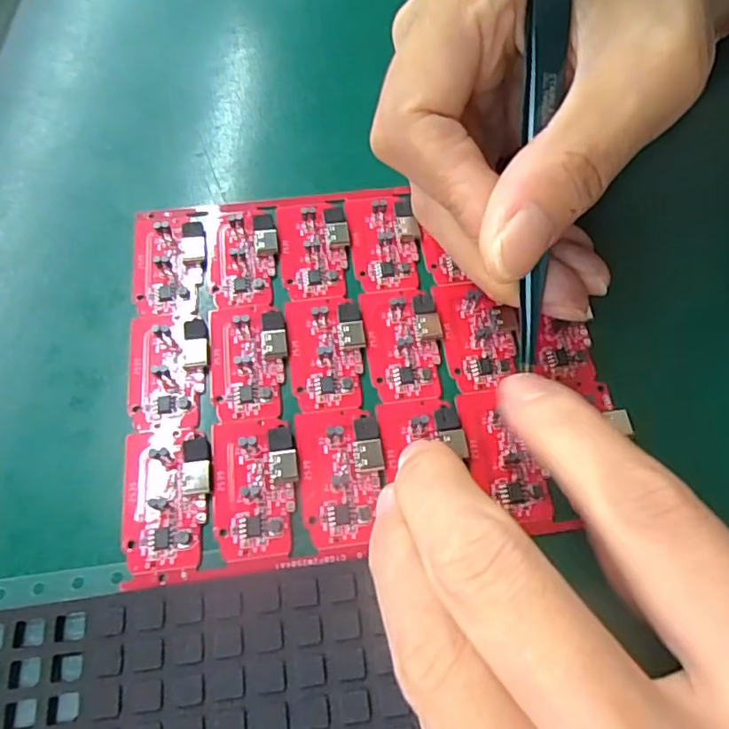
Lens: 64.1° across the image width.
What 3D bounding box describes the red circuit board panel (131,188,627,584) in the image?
[{"bbox_3d":[-0.002,-0.005,0.167,0.127,0.004,0.112,-6,65,-5],"label":"red circuit board panel"}]

